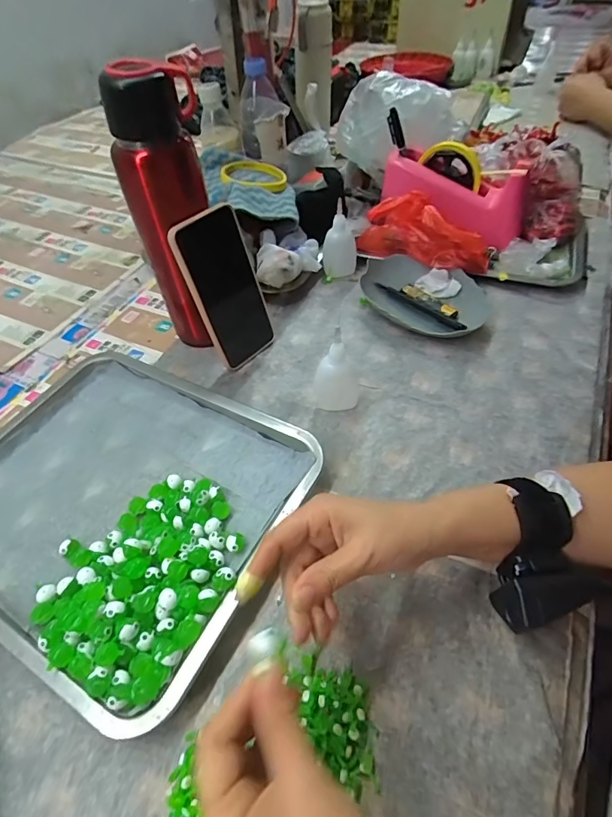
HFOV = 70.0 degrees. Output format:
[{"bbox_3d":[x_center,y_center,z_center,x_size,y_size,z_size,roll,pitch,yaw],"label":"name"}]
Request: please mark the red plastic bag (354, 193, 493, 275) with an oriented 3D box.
[{"bbox_3d":[0.149,-0.223,0.566,0.170,0.081,0.043,26,57,23],"label":"red plastic bag"}]

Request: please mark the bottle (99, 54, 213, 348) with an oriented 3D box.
[{"bbox_3d":[-0.132,-0.186,0.452,0.061,0.263,0.071,21,55,20],"label":"bottle"}]

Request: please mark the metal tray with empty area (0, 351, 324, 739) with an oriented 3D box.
[{"bbox_3d":[-0.176,0.074,0.397,0.312,0.027,0.258,22,55,21],"label":"metal tray with empty area"}]

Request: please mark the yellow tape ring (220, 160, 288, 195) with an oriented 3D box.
[{"bbox_3d":[-0.077,-0.339,0.637,0.091,0.021,0.102,-13,51,-8],"label":"yellow tape ring"}]

